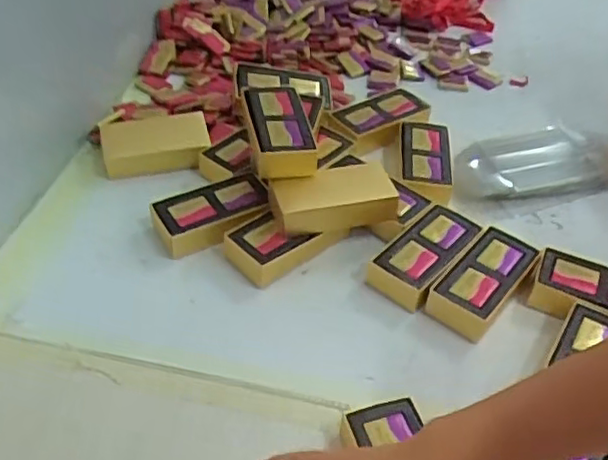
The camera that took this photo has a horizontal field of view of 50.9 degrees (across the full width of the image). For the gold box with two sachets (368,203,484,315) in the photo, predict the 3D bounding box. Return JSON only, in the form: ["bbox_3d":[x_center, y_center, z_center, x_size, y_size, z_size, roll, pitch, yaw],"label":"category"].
[{"bbox_3d":[0.117,0.022,0.609,0.055,0.031,0.118,31,50,25],"label":"gold box with two sachets"}]

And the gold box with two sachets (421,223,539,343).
[{"bbox_3d":[0.165,0.050,0.585,0.062,0.033,0.126,32,51,26],"label":"gold box with two sachets"}]

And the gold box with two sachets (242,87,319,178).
[{"bbox_3d":[-0.026,-0.101,0.630,0.060,0.028,0.121,-5,45,-9],"label":"gold box with two sachets"}]

